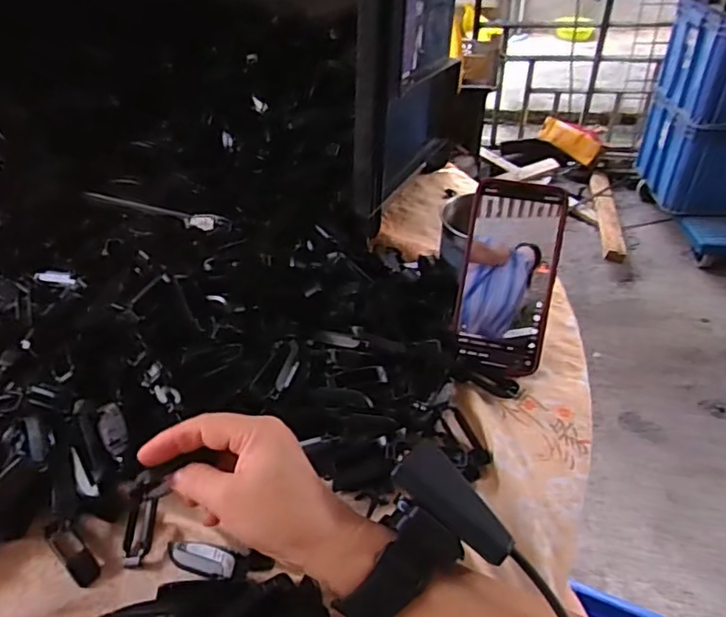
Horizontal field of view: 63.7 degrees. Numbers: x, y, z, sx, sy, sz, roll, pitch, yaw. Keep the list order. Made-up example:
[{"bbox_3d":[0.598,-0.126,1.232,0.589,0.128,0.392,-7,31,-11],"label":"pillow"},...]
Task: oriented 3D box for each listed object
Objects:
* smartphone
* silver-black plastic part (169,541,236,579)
[{"bbox_3d":[0.123,-0.026,0.499,0.076,0.161,0.014,10,3,14],"label":"smartphone"},{"bbox_3d":[-0.101,0.155,0.362,0.049,0.009,0.017,2,40,24],"label":"silver-black plastic part"}]

